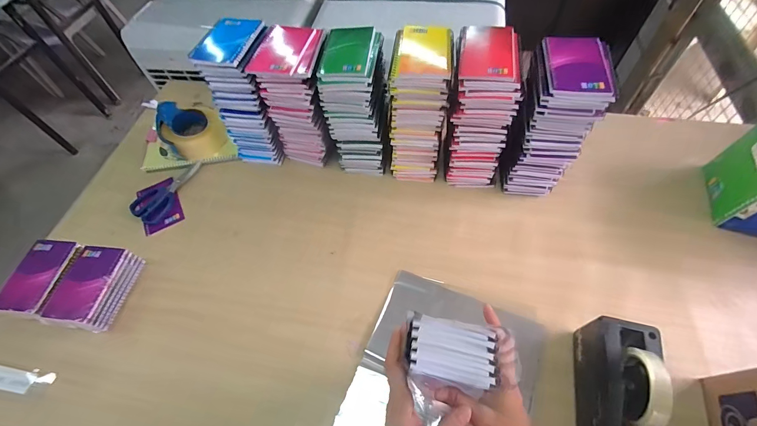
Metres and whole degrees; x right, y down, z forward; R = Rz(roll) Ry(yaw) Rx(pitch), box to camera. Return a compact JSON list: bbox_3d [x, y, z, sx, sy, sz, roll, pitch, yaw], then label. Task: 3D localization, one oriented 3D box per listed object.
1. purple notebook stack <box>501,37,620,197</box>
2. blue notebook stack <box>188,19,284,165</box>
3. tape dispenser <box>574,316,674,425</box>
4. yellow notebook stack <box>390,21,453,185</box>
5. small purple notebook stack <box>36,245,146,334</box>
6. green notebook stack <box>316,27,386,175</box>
[{"bbox_3d":[0.299,-0.158,0.602,0.103,0.244,0.133,9,59,9],"label":"purple notebook stack"},{"bbox_3d":[-0.257,-0.238,0.687,0.106,0.248,0.139,5,58,7],"label":"blue notebook stack"},{"bbox_3d":[0.312,0.244,0.433,0.072,0.130,0.195,11,59,11],"label":"tape dispenser"},{"bbox_3d":[0.077,-0.201,0.634,0.094,0.271,0.128,5,58,7],"label":"yellow notebook stack"},{"bbox_3d":[-0.490,0.132,0.590,0.089,0.061,0.133,4,58,6],"label":"small purple notebook stack"},{"bbox_3d":[-0.039,-0.197,0.652,0.103,0.246,0.122,5,58,7],"label":"green notebook stack"}]

